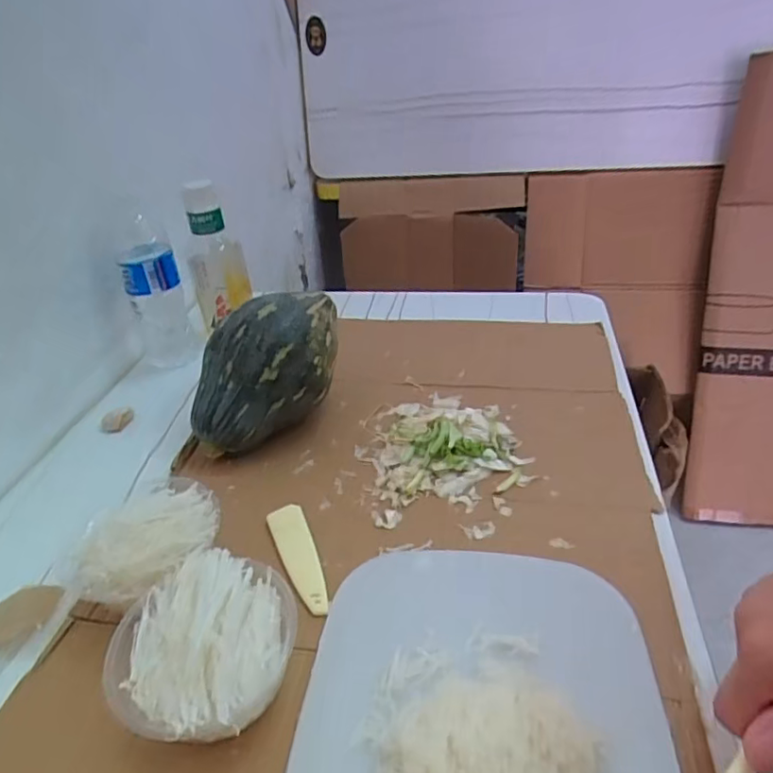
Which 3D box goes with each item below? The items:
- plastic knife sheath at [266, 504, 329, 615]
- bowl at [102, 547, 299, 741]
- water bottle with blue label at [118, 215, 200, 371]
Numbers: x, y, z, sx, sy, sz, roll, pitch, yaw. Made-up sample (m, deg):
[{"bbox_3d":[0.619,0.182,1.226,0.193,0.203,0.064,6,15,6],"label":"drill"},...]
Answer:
[{"bbox_3d":[-0.067,0.132,0.445,0.030,0.006,0.105,-16,36,-17],"label":"plastic knife sheath"},{"bbox_3d":[-0.112,0.166,0.353,0.099,0.062,0.107,-3,34,2],"label":"bowl"},{"bbox_3d":[-0.277,-0.109,0.688,0.064,0.166,0.074,-13,35,-13],"label":"water bottle with blue label"}]

